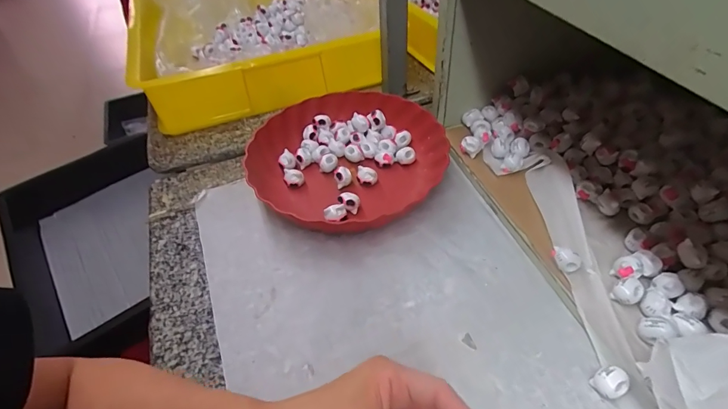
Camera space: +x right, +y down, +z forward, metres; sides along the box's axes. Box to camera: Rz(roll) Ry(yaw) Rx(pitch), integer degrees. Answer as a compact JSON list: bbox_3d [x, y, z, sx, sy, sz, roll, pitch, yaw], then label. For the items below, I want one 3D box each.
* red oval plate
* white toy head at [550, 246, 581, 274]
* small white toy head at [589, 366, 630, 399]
[{"bbox_3d":[-0.017,-0.060,0.507,0.241,0.043,0.245,-34,53,-24],"label":"red oval plate"},{"bbox_3d":[0.192,0.053,0.376,0.027,0.019,0.016,29,56,28],"label":"white toy head"},{"bbox_3d":[0.199,0.143,0.316,0.024,0.018,0.020,-14,48,-7],"label":"small white toy head"}]

